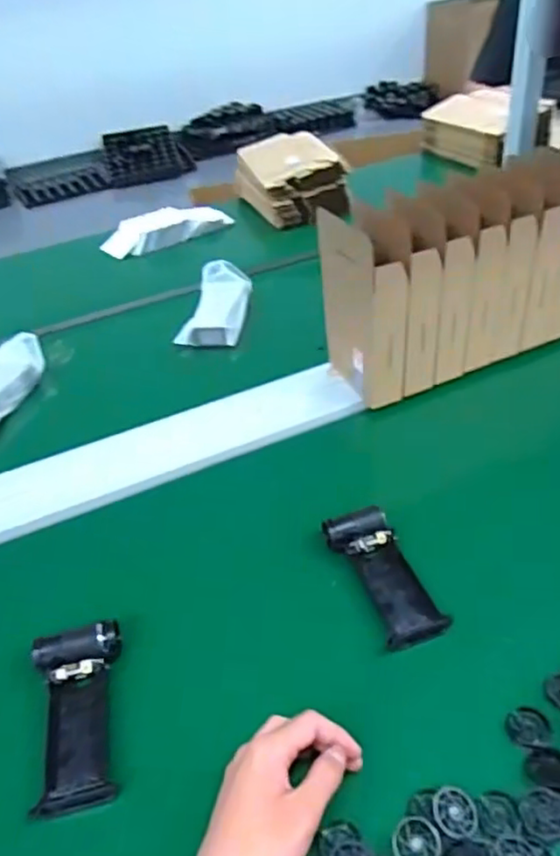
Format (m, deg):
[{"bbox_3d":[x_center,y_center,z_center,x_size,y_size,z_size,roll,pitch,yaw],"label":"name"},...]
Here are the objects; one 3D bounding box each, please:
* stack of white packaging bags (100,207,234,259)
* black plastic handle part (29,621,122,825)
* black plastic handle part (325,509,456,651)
[{"bbox_3d":[-0.231,-0.407,1.313,0.267,0.050,0.091,-23,41,-19],"label":"stack of white packaging bags"},{"bbox_3d":[-0.169,0.238,0.533,0.069,0.044,0.146,-9,52,-3],"label":"black plastic handle part"},{"bbox_3d":[0.100,0.141,0.612,0.062,0.037,0.142,-18,40,-14],"label":"black plastic handle part"}]

